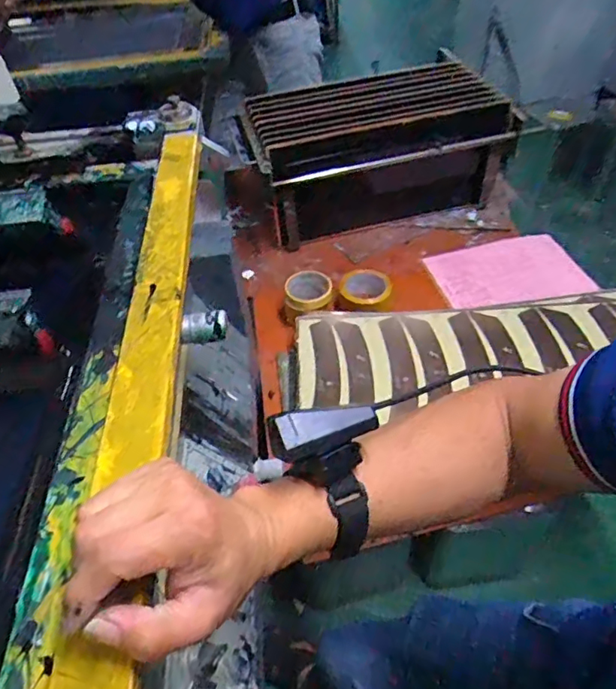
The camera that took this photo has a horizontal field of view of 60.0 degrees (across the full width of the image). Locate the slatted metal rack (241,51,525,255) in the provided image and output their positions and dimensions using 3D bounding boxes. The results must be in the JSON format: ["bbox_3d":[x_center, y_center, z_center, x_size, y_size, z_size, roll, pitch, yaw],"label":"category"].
[{"bbox_3d":[0.152,-0.394,1.140,0.524,0.299,0.219,-4,48,1],"label":"slatted metal rack"}]

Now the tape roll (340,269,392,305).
[{"bbox_3d":[0.112,-0.112,1.029,0.098,0.027,0.085,3,48,8],"label":"tape roll"}]

